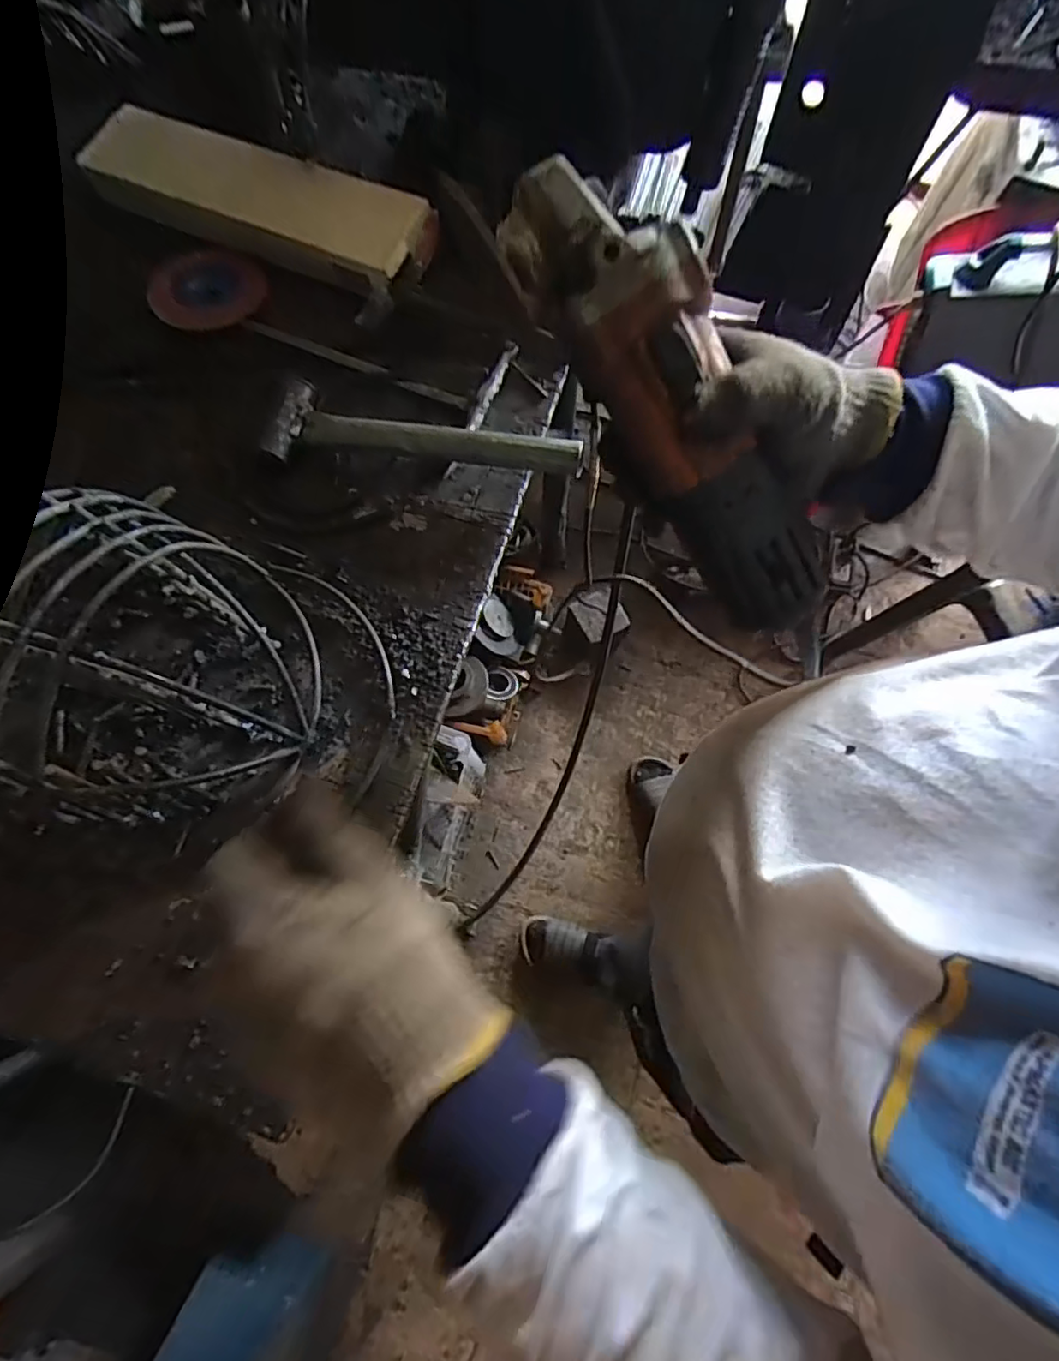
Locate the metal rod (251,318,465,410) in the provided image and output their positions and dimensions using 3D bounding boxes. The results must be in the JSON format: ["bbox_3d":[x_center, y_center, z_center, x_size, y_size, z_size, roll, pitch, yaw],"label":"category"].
[{"bbox_3d":[-0.138,-0.253,0.489,0.192,0.005,0.013,23,74,8],"label":"metal rod"}]

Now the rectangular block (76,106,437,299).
[{"bbox_3d":[-0.226,-0.402,0.514,0.307,0.038,0.082,24,74,8],"label":"rectangular block"}]

